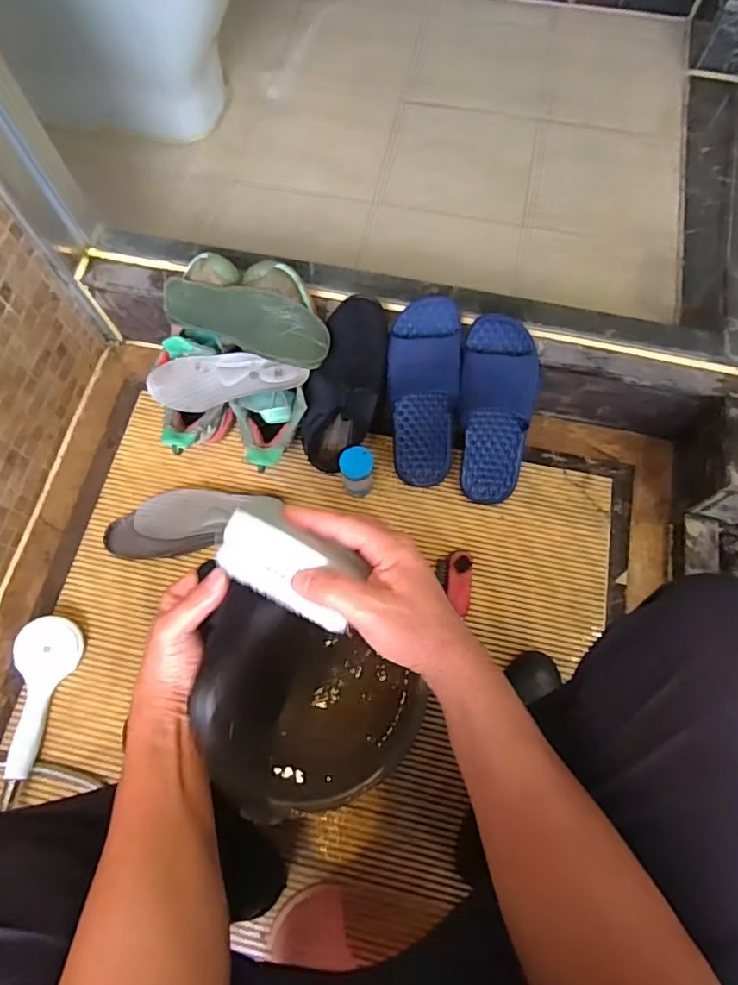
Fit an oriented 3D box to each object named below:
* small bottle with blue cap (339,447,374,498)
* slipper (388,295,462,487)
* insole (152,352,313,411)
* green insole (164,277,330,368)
[{"bbox_3d":[-0.017,-0.027,0.838,0.048,0.101,0.045,0,69,0],"label":"small bottle with blue cap"},{"bbox_3d":[0.078,-0.139,0.815,0.102,0.057,0.274,1,114,0],"label":"slipper"},{"bbox_3d":[-0.201,-0.158,0.781,0.223,0.012,0.072,-4,103,7],"label":"insole"},{"bbox_3d":[-0.173,-0.245,0.772,0.242,0.032,0.081,20,112,8],"label":"green insole"}]

